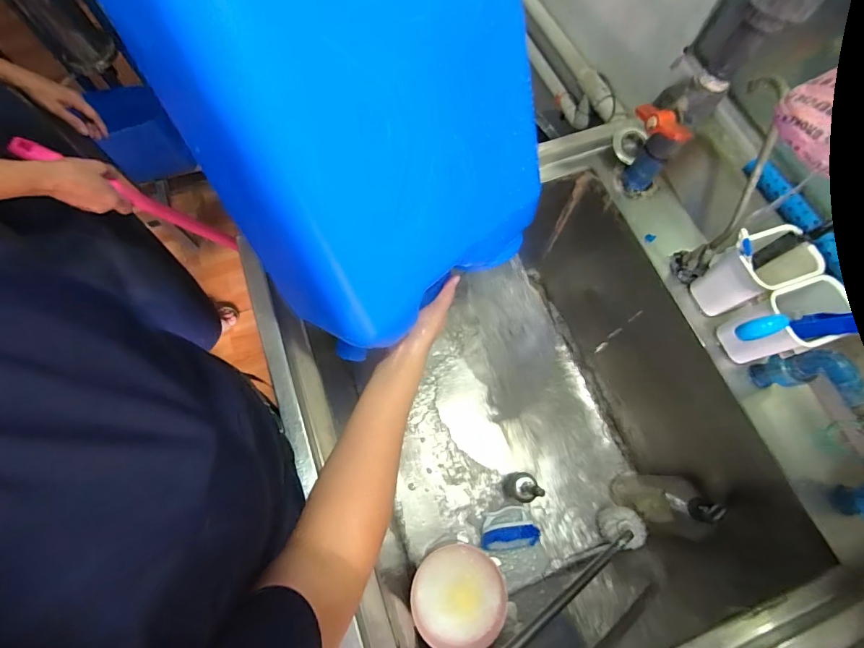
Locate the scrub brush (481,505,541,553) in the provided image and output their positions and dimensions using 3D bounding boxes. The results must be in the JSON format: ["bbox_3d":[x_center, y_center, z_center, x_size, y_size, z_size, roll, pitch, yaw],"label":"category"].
[{"bbox_3d":[0.149,0.409,0.796,0.108,0.068,0.076,-13,71,-5],"label":"scrub brush"}]

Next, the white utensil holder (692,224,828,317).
[{"bbox_3d":[0.408,-0.060,0.528,0.086,0.120,0.071,-18,71,-6],"label":"white utensil holder"}]

